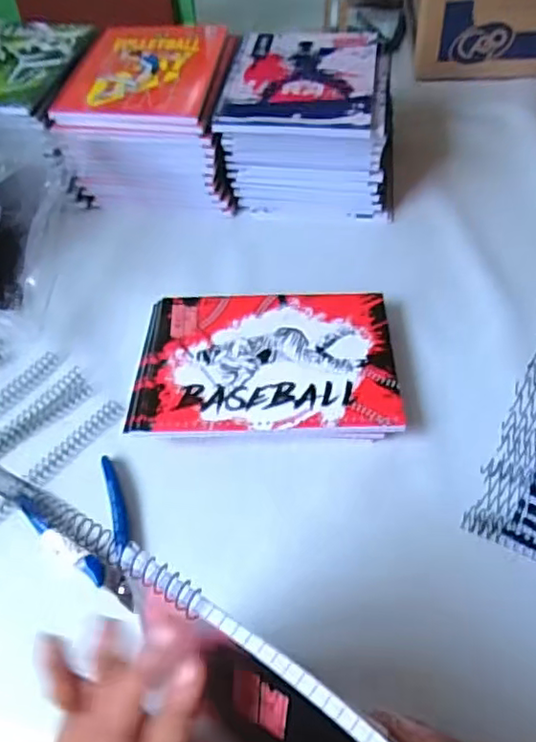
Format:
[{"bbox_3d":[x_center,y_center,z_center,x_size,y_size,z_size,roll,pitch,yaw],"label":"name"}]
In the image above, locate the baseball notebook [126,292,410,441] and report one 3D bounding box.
[{"bbox_3d":[-0.002,-0.005,0.518,0.211,0.024,0.149,0,52,4],"label":"baseball notebook"}]

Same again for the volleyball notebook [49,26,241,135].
[{"bbox_3d":[-0.124,-0.319,0.655,0.158,0.010,0.208,4,52,7],"label":"volleyball notebook"}]

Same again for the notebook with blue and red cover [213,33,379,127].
[{"bbox_3d":[0.034,-0.302,0.632,0.148,0.006,0.189,5,53,8],"label":"notebook with blue and red cover"}]

